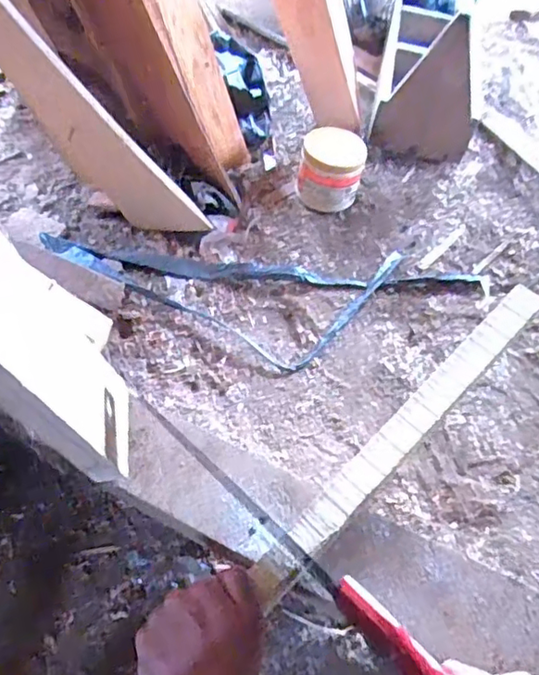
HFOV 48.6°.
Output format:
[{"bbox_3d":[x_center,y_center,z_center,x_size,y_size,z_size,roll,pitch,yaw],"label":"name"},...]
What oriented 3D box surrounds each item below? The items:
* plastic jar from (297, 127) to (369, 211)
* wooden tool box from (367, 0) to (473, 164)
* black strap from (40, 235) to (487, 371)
[{"bbox_3d":[0.098,-0.266,0.940,0.100,0.095,0.091,9,53,5],"label":"plastic jar"},{"bbox_3d":[0.303,-0.555,1.097,0.162,0.213,0.475,11,53,7],"label":"wooden tool box"},{"bbox_3d":[-0.001,-0.051,0.839,0.607,0.021,0.198,2,54,-6],"label":"black strap"}]

